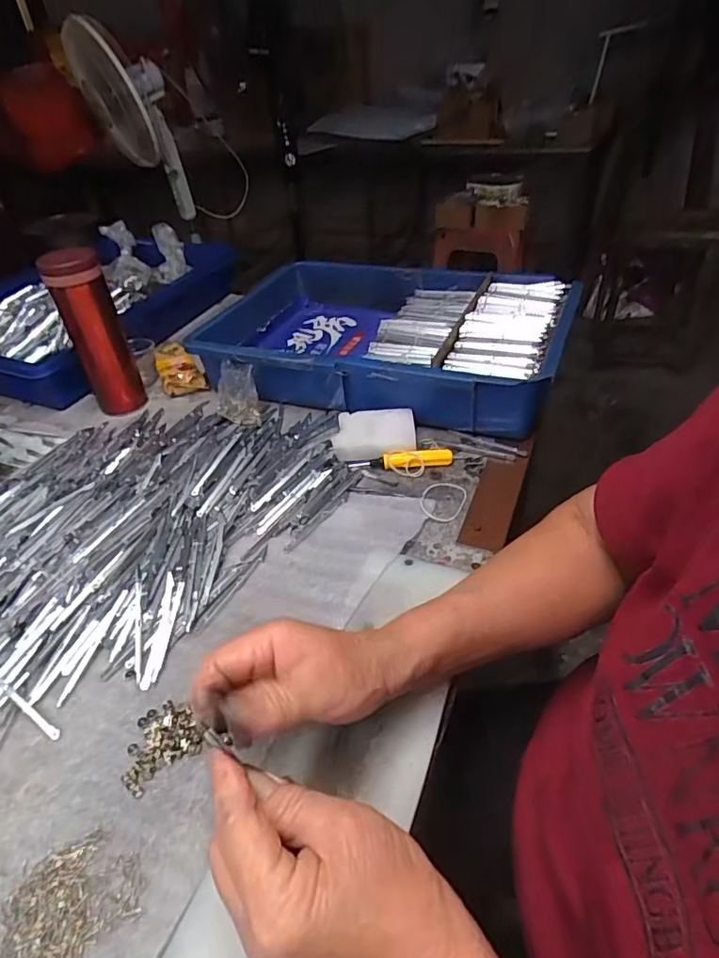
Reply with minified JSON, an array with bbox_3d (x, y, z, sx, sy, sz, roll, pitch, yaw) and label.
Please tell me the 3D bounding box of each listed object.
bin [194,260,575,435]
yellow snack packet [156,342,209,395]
[{"bbox_3d":[0.034,-0.184,0.685,0.427,0.090,0.290,14,42,20],"label":"bin"},{"bbox_3d":[-0.246,-0.150,0.727,0.054,0.034,0.115,-20,42,-19],"label":"yellow snack packet"}]

